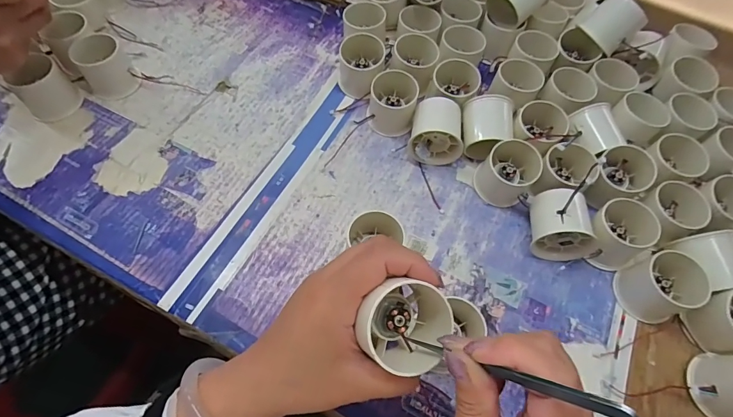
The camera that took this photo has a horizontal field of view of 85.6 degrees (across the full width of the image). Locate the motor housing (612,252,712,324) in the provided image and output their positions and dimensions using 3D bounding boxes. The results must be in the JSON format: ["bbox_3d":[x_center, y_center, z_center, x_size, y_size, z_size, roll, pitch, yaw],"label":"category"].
[{"bbox_3d":[0.269,0.070,0.361,0.057,0.047,0.056,-15,64,-11],"label":"motor housing"}]

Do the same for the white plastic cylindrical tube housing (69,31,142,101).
[{"bbox_3d":[-0.295,-0.163,0.451,0.049,0.056,0.049,15,62,5],"label":"white plastic cylindrical tube housing"}]

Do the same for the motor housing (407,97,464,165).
[{"bbox_3d":[0.076,-0.079,0.428,0.055,0.053,0.055,11,62,3],"label":"motor housing"}]

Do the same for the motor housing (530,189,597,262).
[{"bbox_3d":[0.187,0.017,0.379,0.057,0.058,0.054,8,62,1],"label":"motor housing"}]

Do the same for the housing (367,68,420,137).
[{"bbox_3d":[0.029,-0.120,0.451,0.052,0.043,0.063,7,62,1],"label":"housing"}]

